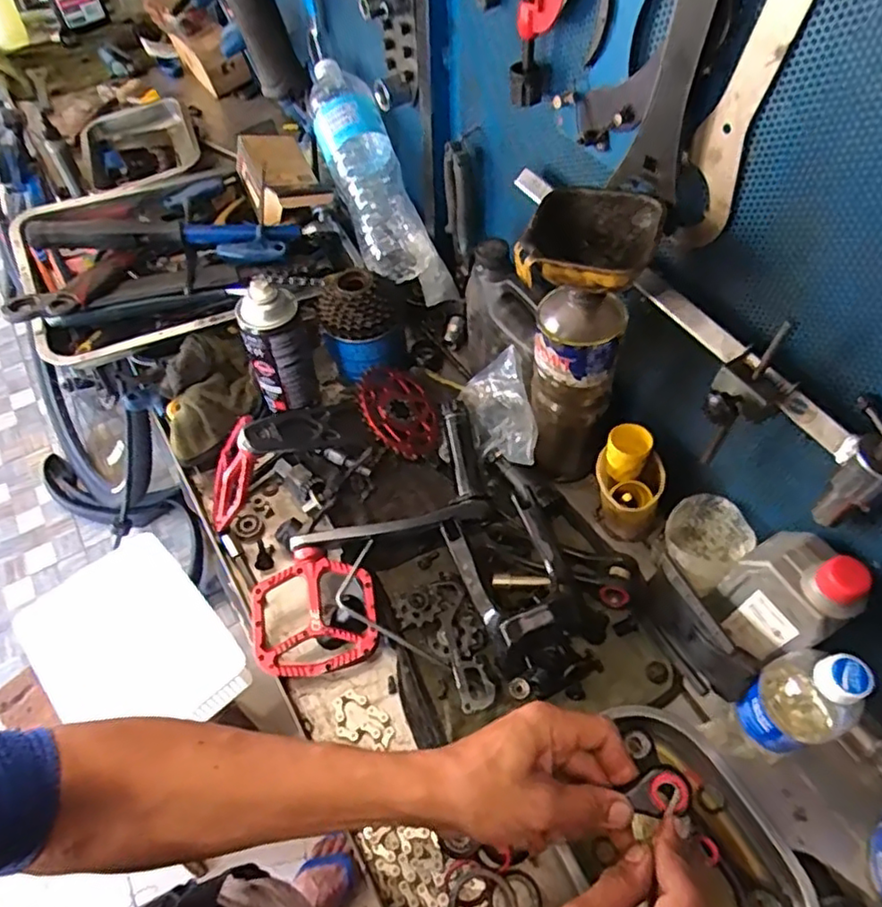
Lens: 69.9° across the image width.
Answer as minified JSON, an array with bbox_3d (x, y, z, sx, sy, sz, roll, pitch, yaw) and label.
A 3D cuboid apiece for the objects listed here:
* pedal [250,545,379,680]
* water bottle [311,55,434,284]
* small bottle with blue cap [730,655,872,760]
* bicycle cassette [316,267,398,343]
[{"bbox_3d":[-0.119,0.146,0.588,0.113,0.017,0.112,-14,72,-6],"label":"pedal"},{"bbox_3d":[-0.095,-0.368,0.805,0.092,0.065,0.314,-19,85,-12],"label":"water bottle"},{"bbox_3d":[0.281,0.186,0.487,0.074,0.153,0.057,-25,58,-15],"label":"small bottle with blue cap"},{"bbox_3d":[-0.097,-0.172,0.718,0.093,0.041,0.082,-8,55,-4],"label":"bicycle cassette"}]

